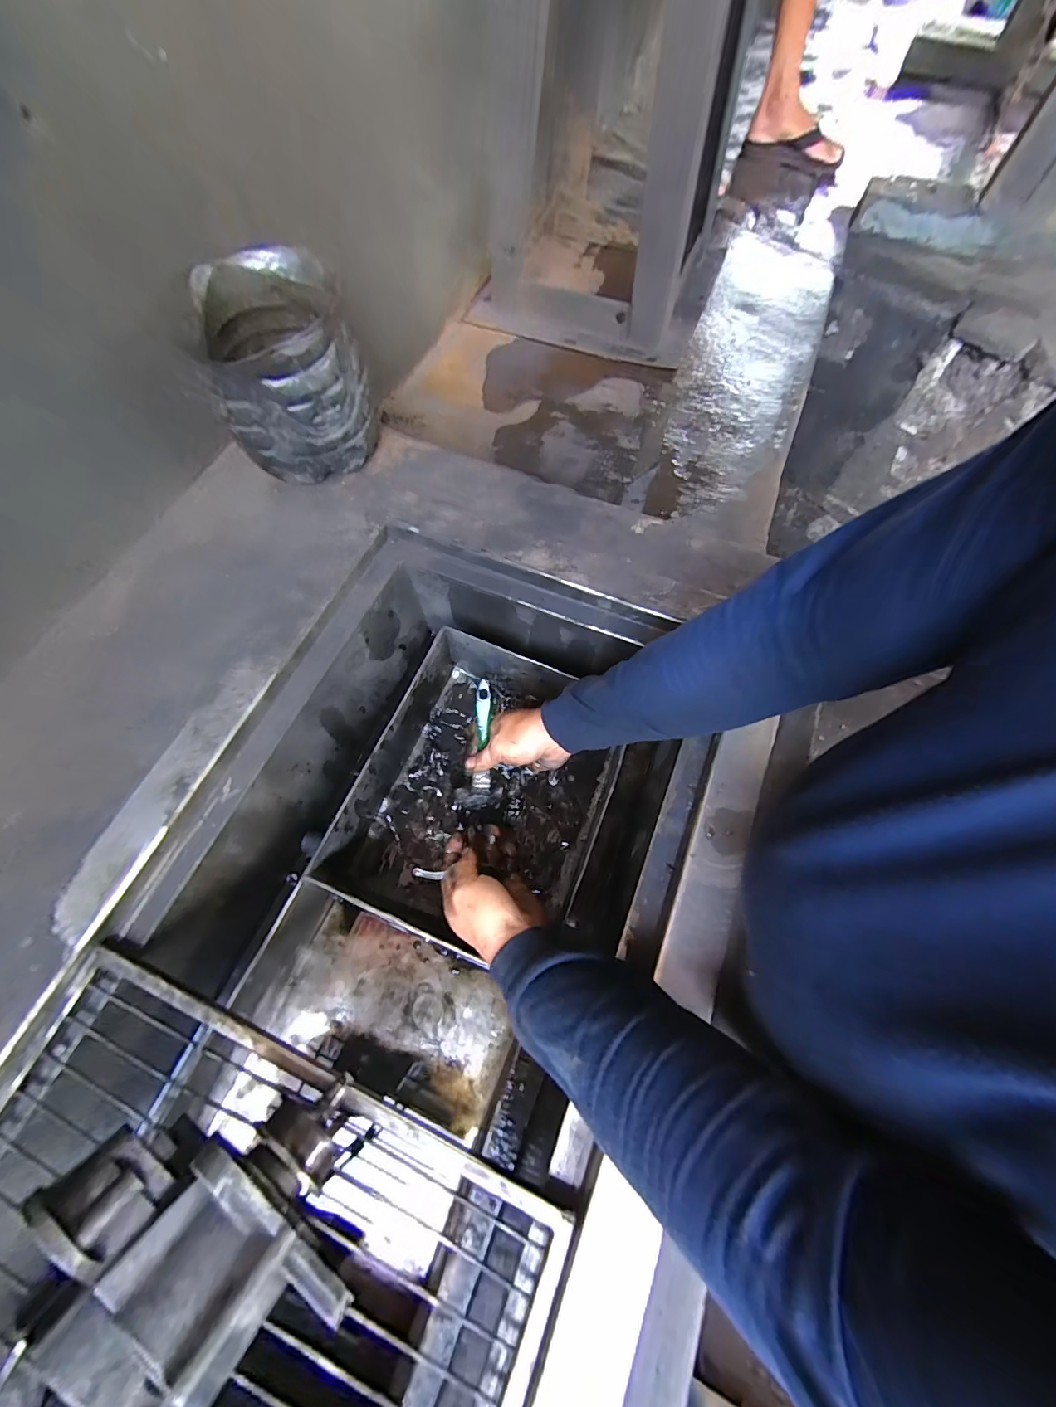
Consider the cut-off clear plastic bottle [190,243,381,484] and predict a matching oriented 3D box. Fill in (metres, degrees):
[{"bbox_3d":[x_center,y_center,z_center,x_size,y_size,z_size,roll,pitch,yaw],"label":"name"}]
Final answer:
[{"bbox_3d":[-0.259,-0.360,0.519,0.150,0.160,0.163,-13,67,-5],"label":"cut-off clear plastic bottle"}]

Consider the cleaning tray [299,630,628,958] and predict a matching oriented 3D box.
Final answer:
[{"bbox_3d":[-0.054,0.110,0.570,0.290,0.116,0.330,22,69,8],"label":"cleaning tray"}]

